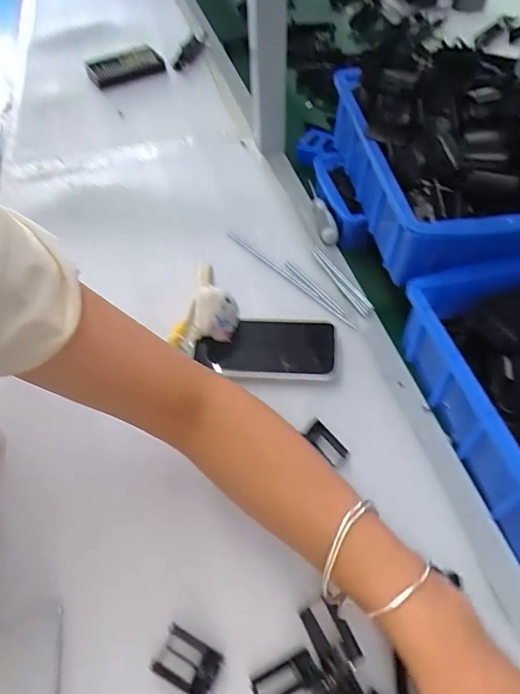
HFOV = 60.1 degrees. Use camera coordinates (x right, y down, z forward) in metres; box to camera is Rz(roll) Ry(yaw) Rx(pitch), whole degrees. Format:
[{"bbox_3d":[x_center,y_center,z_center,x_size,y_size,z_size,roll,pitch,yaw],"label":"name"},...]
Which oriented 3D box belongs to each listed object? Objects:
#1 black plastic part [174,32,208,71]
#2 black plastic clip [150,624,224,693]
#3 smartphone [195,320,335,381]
[{"bbox_3d":[-0.131,-0.579,0.873,0.033,0.023,0.142,9,54,8],"label":"black plastic part"},{"bbox_3d":[-0.049,0.218,0.310,0.041,0.017,0.029,21,57,17],"label":"black plastic clip"},{"bbox_3d":[0.006,0.000,0.464,0.138,0.014,0.071,4,53,4],"label":"smartphone"}]

